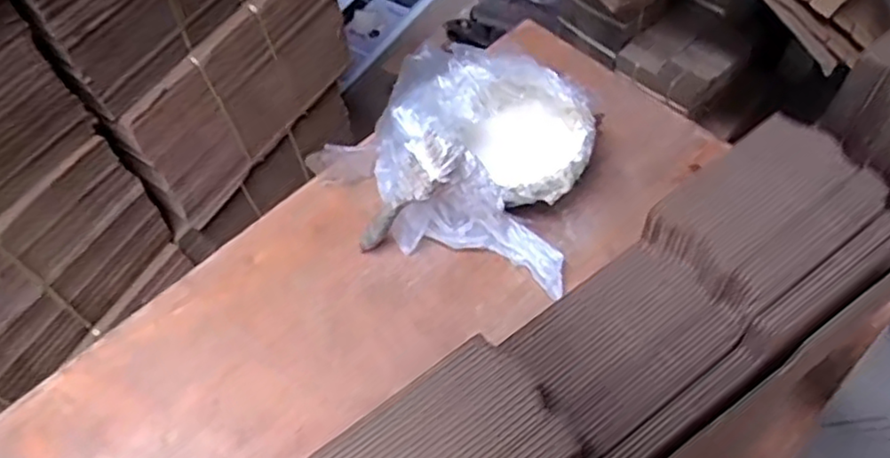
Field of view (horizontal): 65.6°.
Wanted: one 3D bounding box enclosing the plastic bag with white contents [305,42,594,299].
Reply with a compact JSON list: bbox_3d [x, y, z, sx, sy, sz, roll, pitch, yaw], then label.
[{"bbox_3d":[0.021,-0.095,0.798,0.299,0.126,0.241,16,59,13],"label":"plastic bag with white contents"}]

